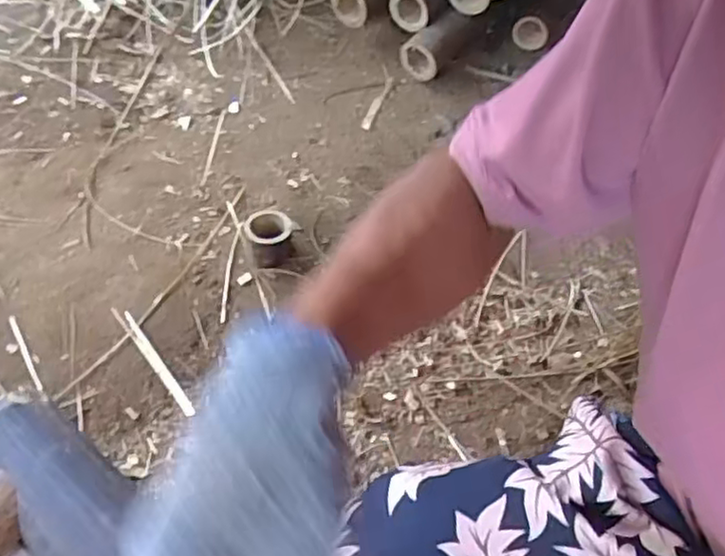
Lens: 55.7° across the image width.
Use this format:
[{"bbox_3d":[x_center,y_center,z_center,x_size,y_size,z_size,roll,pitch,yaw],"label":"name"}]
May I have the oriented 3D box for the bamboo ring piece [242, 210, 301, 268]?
[{"bbox_3d":[-0.131,-0.056,0.995,0.076,0.058,0.068,-9,54,-12],"label":"bamboo ring piece"}]

